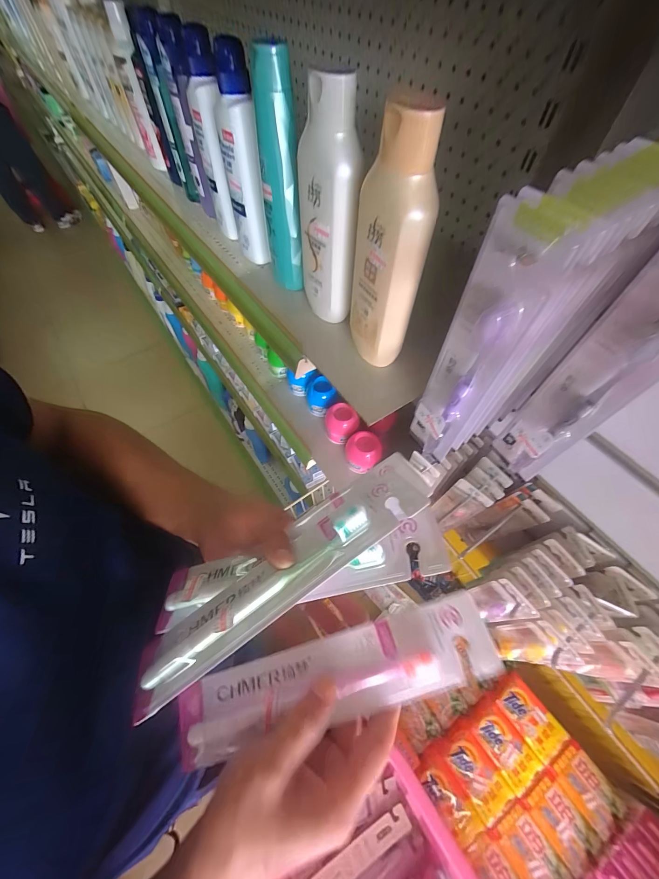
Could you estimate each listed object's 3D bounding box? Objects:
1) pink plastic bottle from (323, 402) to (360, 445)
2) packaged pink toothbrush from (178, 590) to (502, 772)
[{"bbox_3d":[0.023,-0.031,0.626,0.060,0.068,0.058,0,59,0],"label":"pink plastic bottle"},{"bbox_3d":[0.003,0.174,0.233,0.231,0.016,0.054,-17,60,1],"label":"packaged pink toothbrush"}]

